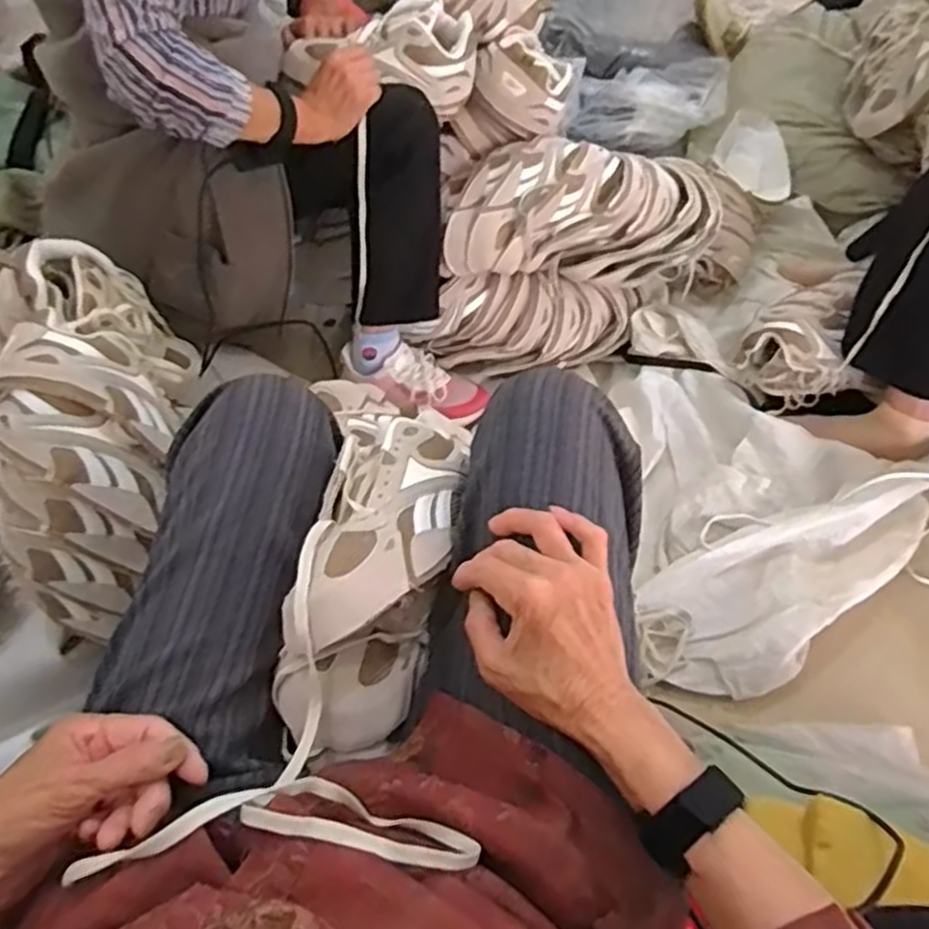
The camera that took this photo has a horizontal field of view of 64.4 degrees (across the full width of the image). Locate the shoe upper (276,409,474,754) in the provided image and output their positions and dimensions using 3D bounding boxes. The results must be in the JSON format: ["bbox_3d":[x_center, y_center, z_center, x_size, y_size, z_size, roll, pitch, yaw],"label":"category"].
[{"bbox_3d":[-0.065,0.065,0.514,0.095,0.084,0.246,9,56,7],"label":"shoe upper"}]

